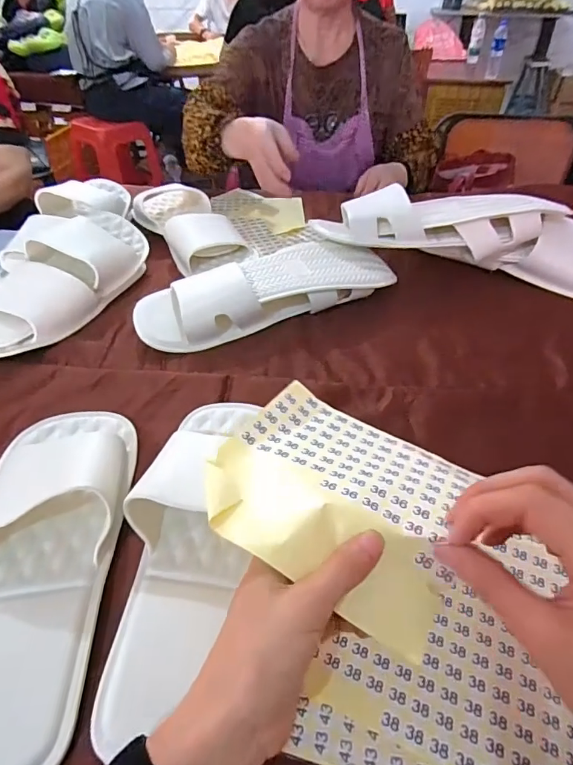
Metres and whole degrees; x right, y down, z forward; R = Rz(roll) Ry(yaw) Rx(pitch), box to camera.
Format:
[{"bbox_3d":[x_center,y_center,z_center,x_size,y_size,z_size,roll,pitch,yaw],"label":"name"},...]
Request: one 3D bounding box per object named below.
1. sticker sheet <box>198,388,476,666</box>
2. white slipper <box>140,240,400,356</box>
[{"bbox_3d":[0.034,0.066,0.305,0.157,0.041,0.145,21,48,19],"label":"sticker sheet"},{"bbox_3d":[-0.024,-0.117,0.581,0.325,0.062,0.098,-16,45,-17],"label":"white slipper"}]

